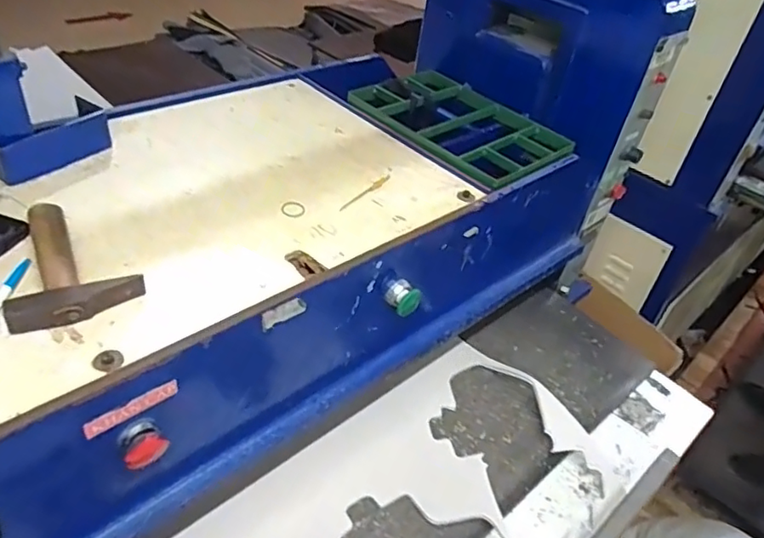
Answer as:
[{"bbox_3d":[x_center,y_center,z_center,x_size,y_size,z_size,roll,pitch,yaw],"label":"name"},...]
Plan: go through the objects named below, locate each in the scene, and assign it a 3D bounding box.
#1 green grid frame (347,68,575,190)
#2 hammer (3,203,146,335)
[{"bbox_3d":[0.118,-0.225,0.923,0.228,0.044,0.330,-27,51,-35],"label":"green grid frame"},{"bbox_3d":[-0.312,-0.012,0.560,0.111,0.030,0.164,-22,48,-31],"label":"hammer"}]

